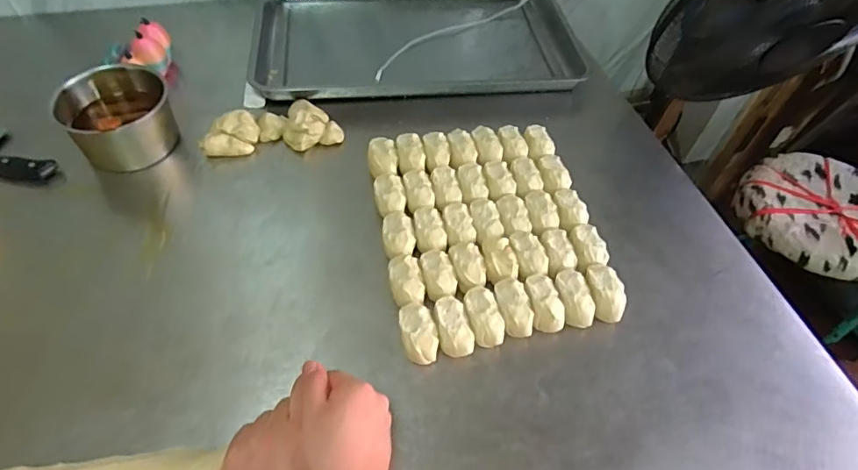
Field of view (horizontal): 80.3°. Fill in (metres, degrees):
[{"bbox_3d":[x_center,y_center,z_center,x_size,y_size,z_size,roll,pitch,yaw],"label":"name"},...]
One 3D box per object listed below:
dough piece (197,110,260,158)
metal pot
[{"bbox_3d":[-0.319,-0.159,0.813,0.092,0.040,0.062,-21,55,-18],"label":"dough piece"},{"bbox_3d":[-0.473,-0.180,0.784,0.144,0.105,0.152,2,52,-2],"label":"metal pot"}]

